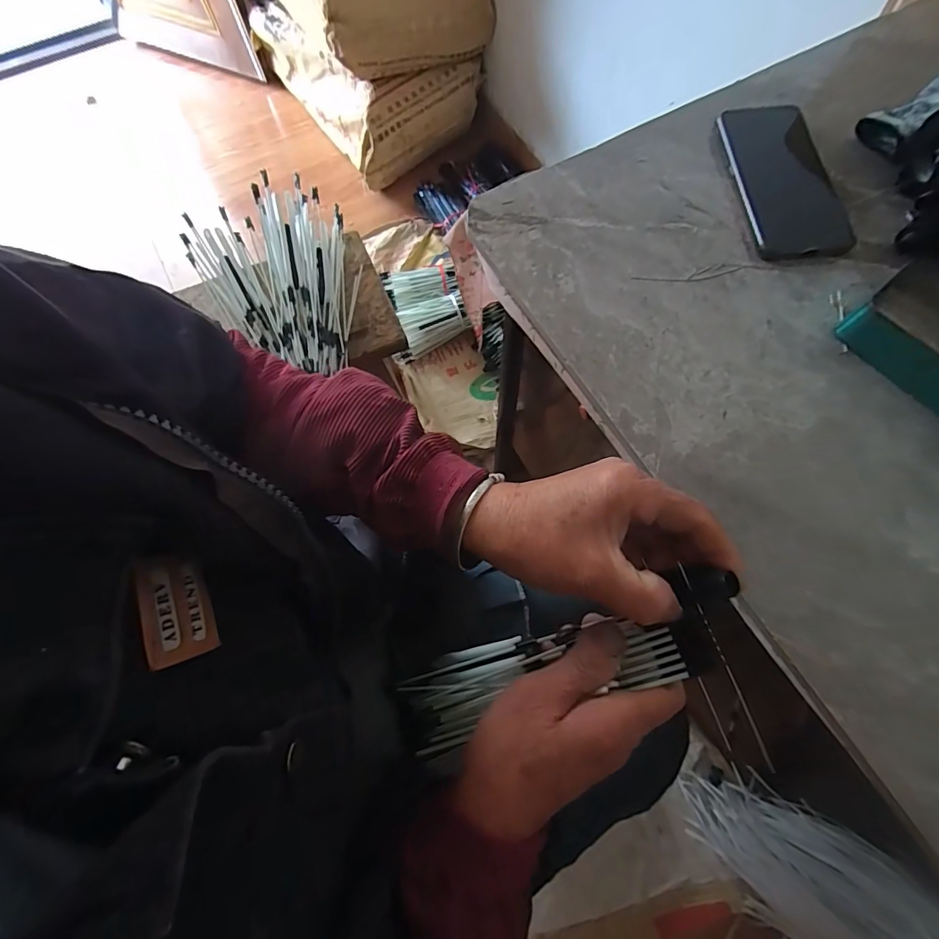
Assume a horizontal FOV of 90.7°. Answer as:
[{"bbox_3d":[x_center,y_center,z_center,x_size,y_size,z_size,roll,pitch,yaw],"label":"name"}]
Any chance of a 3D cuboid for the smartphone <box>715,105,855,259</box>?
[{"bbox_3d":[0.279,-0.253,0.409,0.086,0.013,0.169,-4,70,-2],"label":"smartphone"}]

